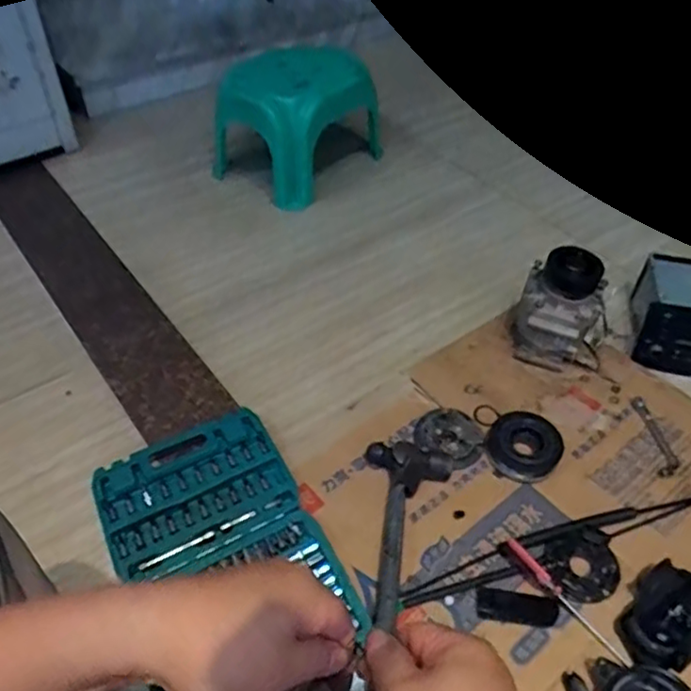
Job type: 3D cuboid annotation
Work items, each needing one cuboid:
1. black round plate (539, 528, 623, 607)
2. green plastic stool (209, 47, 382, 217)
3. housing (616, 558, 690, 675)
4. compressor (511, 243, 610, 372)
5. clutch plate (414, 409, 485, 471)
[{"bbox_3d":[0.307,0.285,0.814,0.097,0.017,0.087,-10,42,-11],"label":"black round plate"},{"bbox_3d":[-0.104,-0.569,1.557,0.295,0.298,0.355,35,55,29],"label":"green plastic stool"},{"bbox_3d":[0.377,0.319,0.742,0.084,0.061,0.129,34,55,28],"label":"housing"},{"bbox_3d":[0.353,-0.062,1.053,0.137,0.182,0.117,21,49,17],"label":"compressor"},{"bbox_3d":[0.160,0.139,0.966,0.100,0.011,0.104,0,41,0],"label":"clutch plate"}]

